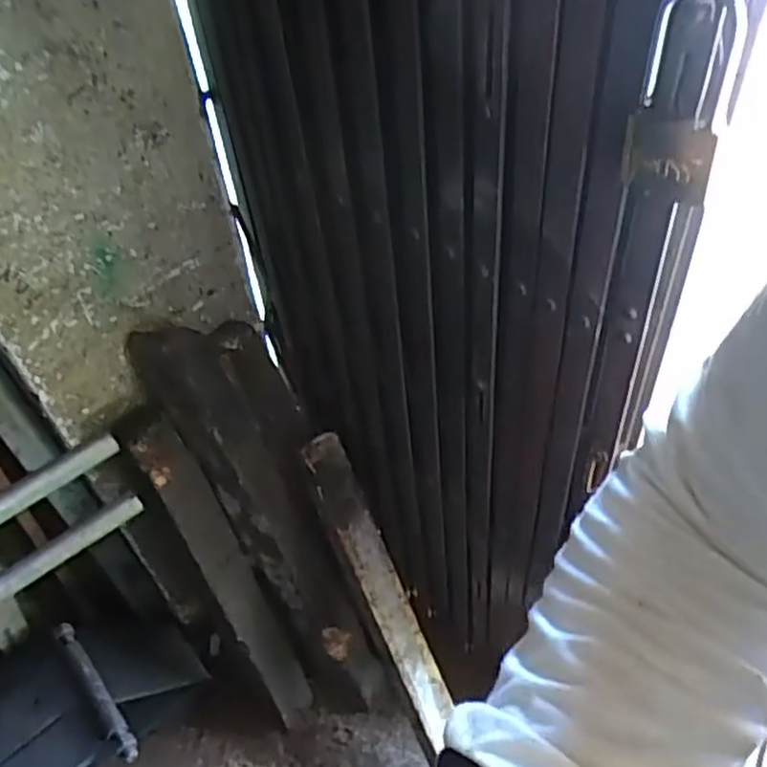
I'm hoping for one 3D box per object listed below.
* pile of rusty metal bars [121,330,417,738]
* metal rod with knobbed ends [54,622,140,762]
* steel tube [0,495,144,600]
[{"bbox_3d":[-0.157,0.248,1.091,0.214,0.743,0.132,-28,27,-19],"label":"pile of rusty metal bars"},{"bbox_3d":[-0.349,0.369,0.902,0.023,0.025,0.196,-33,54,-22],"label":"metal rod with knobbed ends"},{"bbox_3d":[-0.367,0.193,0.766,0.253,0.023,0.020,-33,54,-22],"label":"steel tube"}]

